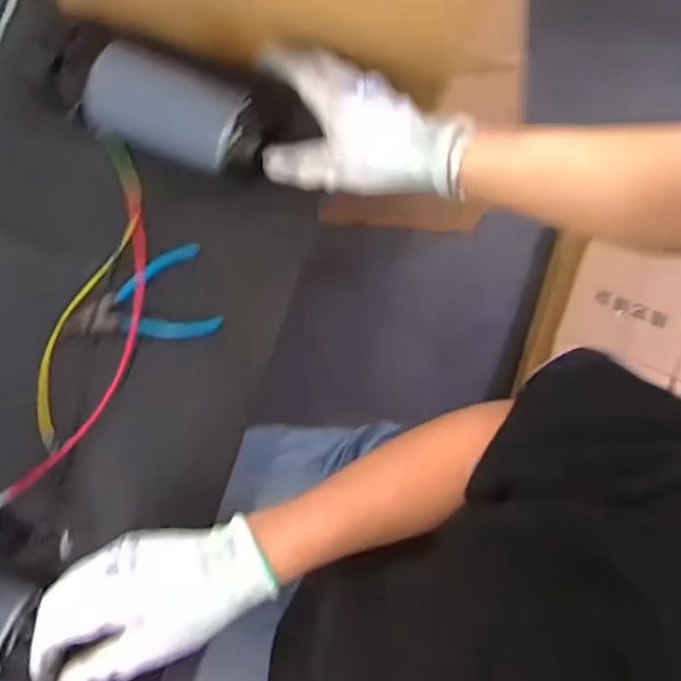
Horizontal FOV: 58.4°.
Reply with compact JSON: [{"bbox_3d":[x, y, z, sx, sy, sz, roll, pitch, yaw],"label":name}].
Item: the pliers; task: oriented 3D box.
[{"bbox_3d":[-0.182,-0.029,0.544,0.133,0.018,0.080,-20,85,-4],"label":"pliers"}]

